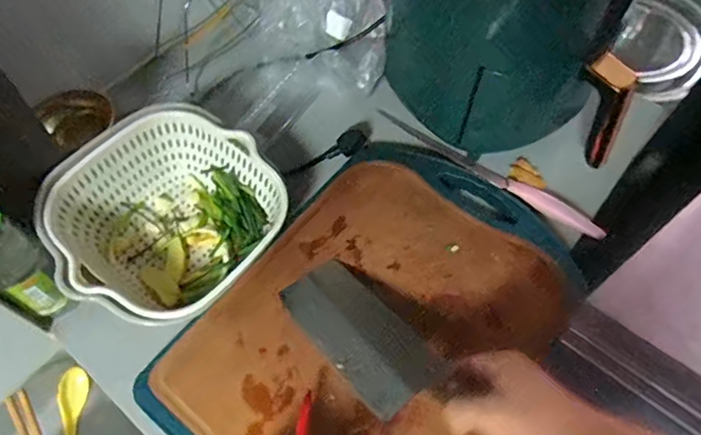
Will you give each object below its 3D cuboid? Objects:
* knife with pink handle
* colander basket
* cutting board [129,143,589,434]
[{"bbox_3d":[0.163,-0.057,0.631,0.302,0.017,0.031,31,64,16],"label":"knife with pink handle"},{"bbox_3d":[-0.194,-0.008,0.533,0.166,0.086,0.214,35,66,18],"label":"colander basket"},{"bbox_3d":[0.037,0.101,0.524,0.293,0.024,0.409,35,66,18],"label":"cutting board"}]

